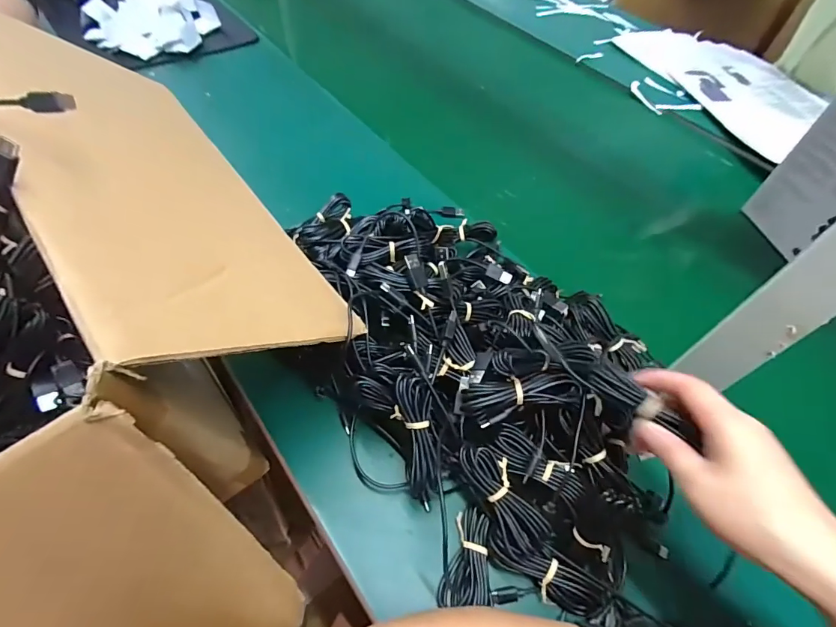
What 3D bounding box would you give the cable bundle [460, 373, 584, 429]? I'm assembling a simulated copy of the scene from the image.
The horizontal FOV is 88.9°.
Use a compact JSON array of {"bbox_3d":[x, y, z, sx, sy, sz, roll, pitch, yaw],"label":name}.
[{"bbox_3d":[0.079,0.063,0.331,0.088,0.024,0.028,-7,54,-10],"label":"cable bundle"}]

